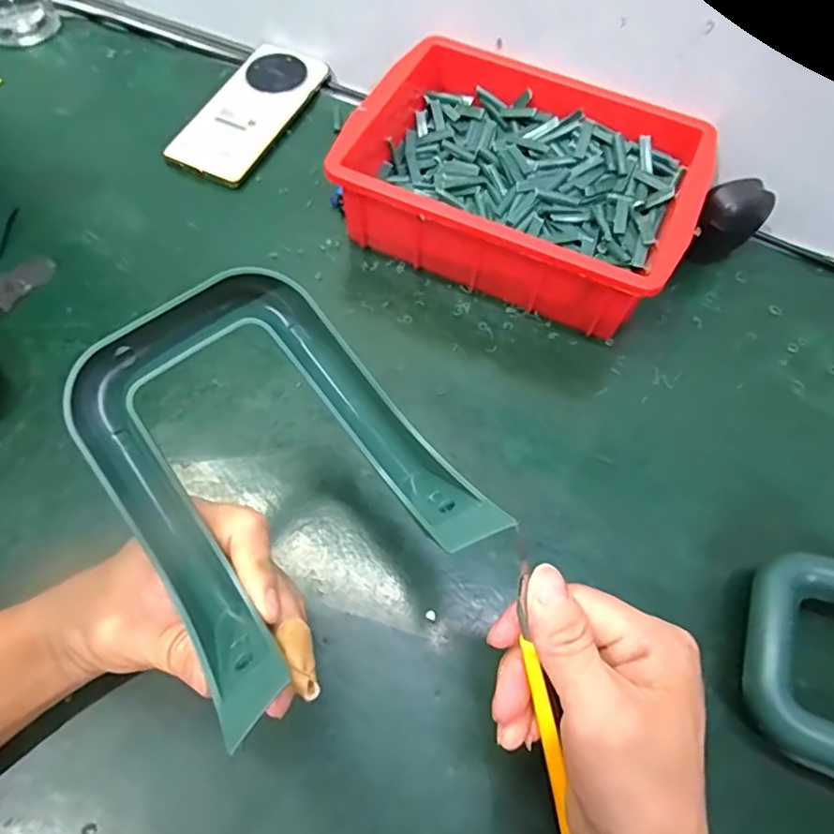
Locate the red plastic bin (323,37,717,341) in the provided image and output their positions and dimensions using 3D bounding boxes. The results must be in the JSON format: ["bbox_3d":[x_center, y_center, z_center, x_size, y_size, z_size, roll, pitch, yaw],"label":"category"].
[{"bbox_3d":[0.081,-0.185,0.439,0.247,0.074,0.195,25,65,10],"label":"red plastic bin"}]

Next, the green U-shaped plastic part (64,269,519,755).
[{"bbox_3d":[-0.058,0.019,0.241,0.132,0.061,0.154,-34,70,-17],"label":"green U-shaped plastic part"}]

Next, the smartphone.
[{"bbox_3d":[-0.148,-0.273,0.502,0.073,0.010,0.162,29,70,2],"label":"smartphone"}]

